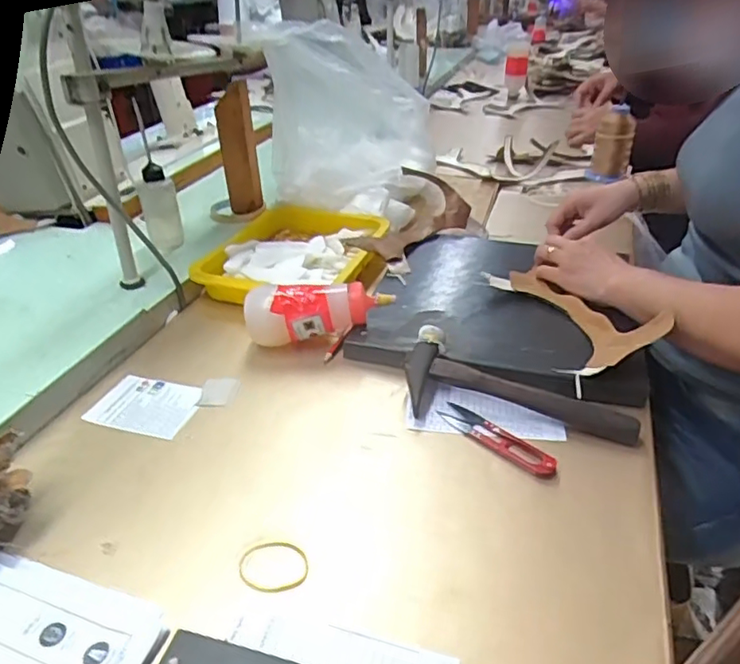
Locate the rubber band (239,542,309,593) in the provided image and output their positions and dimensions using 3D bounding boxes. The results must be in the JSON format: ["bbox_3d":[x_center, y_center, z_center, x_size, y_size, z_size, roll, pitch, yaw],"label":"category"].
[{"bbox_3d":[-0.068,0.166,0.425,0.048,0.004,0.041,-2,32,-4],"label":"rubber band"}]

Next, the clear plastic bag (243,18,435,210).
[{"bbox_3d":[-0.027,-0.331,0.919,0.245,0.250,0.127,-23,39,-31],"label":"clear plastic bag"}]

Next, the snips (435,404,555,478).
[{"bbox_3d":[0.112,0.092,0.528,0.114,0.013,0.026,27,41,35],"label":"snips"}]

